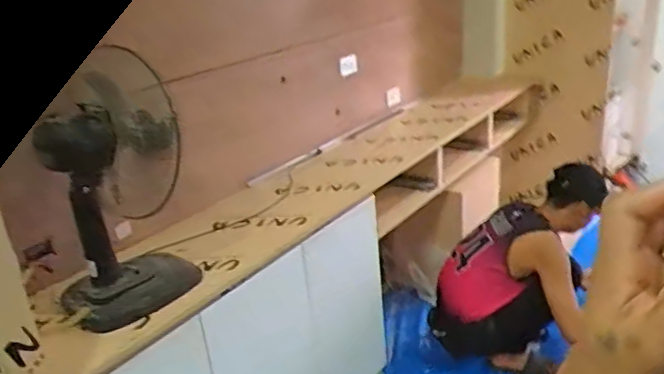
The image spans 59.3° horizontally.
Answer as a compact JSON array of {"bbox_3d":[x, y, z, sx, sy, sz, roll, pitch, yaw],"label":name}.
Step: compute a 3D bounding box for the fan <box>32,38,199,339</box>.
[{"bbox_3d":[-0.533,-0.013,1.431,0.325,0.572,0.369,-12,23,-16],"label":"fan"}]

